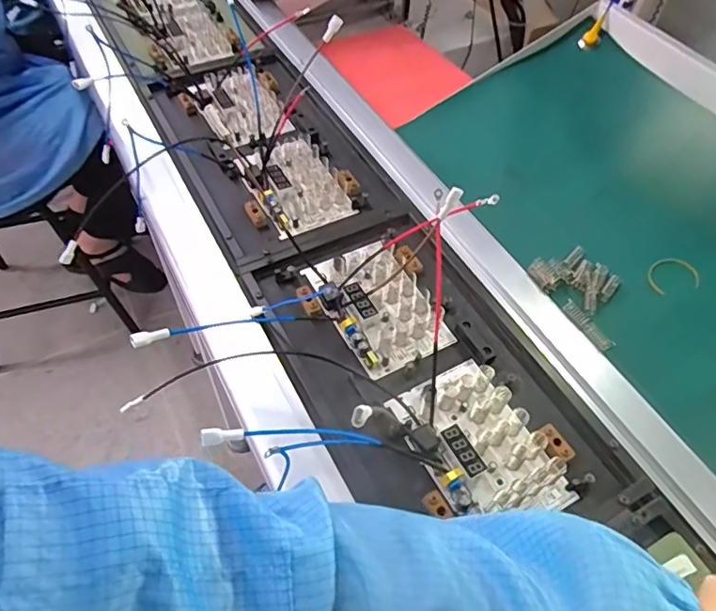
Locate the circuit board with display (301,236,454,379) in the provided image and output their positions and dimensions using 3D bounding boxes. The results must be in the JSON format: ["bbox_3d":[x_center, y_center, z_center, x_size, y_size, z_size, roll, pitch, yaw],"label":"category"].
[{"bbox_3d":[0.020,-0.007,0.503,0.091,0.020,0.133,-23,59,-20],"label":"circuit board with display"}]

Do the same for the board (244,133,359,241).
[{"bbox_3d":[-0.072,-0.136,0.602,0.088,0.020,0.134,-22,58,-19],"label":"board"}]

